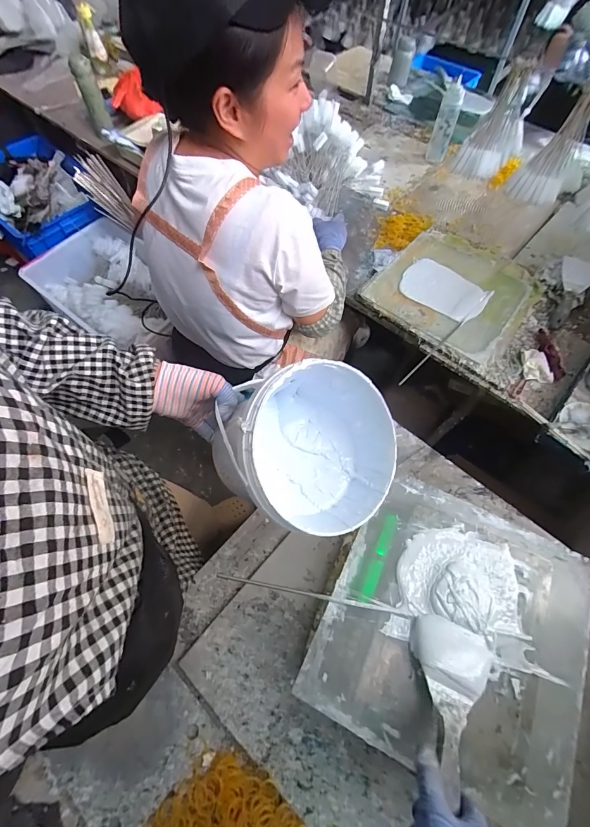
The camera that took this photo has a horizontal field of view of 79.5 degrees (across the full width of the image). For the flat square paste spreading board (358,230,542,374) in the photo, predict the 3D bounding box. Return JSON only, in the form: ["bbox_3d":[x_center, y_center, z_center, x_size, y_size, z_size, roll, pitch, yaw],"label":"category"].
[{"bbox_3d":[0.425,-0.329,0.952,0.371,0.021,0.370,38,71,17],"label":"flat square paste spreading board"}]

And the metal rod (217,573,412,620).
[{"bbox_3d":[0.025,0.267,0.521,0.285,0.005,0.008,12,62,2],"label":"metal rod"}]

